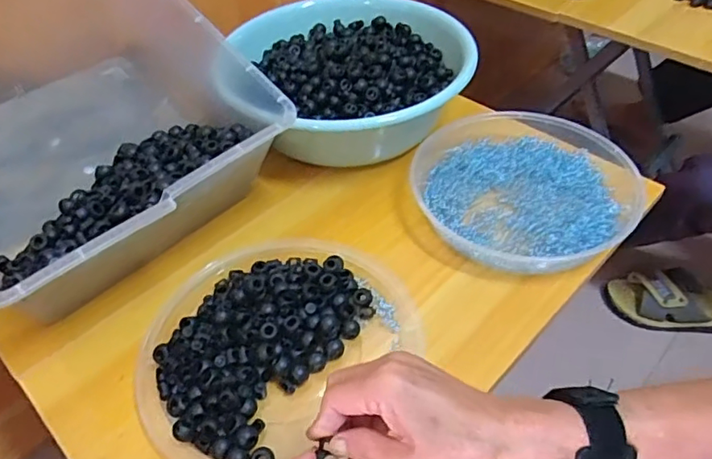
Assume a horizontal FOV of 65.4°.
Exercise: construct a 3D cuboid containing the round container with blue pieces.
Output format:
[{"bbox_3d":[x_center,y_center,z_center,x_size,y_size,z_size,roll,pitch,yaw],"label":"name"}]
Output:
[{"bbox_3d":[0.181,-0.046,0.591,0.239,0.038,0.229,5,46,8],"label":"round container with blue pieces"}]

